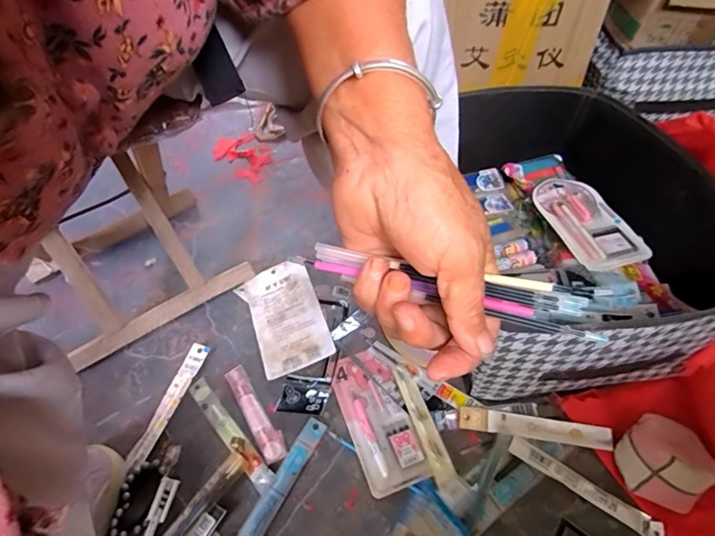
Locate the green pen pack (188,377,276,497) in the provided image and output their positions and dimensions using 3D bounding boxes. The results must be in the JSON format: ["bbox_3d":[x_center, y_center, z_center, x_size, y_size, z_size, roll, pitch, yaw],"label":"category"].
[{"bbox_3d":[-0.159,0.201,0.516,0.024,0.008,0.168,-37,59,-25],"label":"green pen pack"}]

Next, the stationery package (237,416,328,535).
[{"bbox_3d":[-0.090,0.247,0.470,0.024,0.011,0.172,22,55,19],"label":"stationery package"}]

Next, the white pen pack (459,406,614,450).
[{"bbox_3d":[0.213,0.192,0.506,0.174,0.010,0.026,7,51,7],"label":"white pen pack"}]

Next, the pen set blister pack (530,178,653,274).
[{"bbox_3d":[0.342,-0.075,0.635,0.111,0.013,0.181,-17,56,-6],"label":"pen set blister pack"}]

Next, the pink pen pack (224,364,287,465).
[{"bbox_3d":[-0.130,0.181,0.528,0.028,0.005,0.135,-28,55,-20],"label":"pink pen pack"}]

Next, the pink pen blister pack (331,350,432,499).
[{"bbox_3d":[0.023,0.182,0.521,0.077,0.009,0.173,-17,52,-12],"label":"pink pen blister pack"}]

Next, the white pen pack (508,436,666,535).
[{"bbox_3d":[0.252,0.243,0.466,0.166,0.008,0.023,28,57,23],"label":"white pen pack"}]

